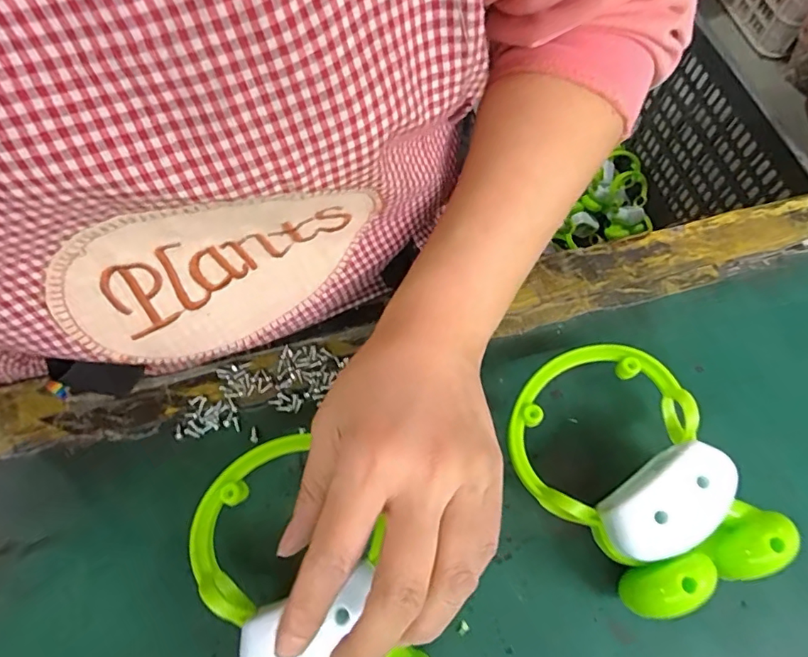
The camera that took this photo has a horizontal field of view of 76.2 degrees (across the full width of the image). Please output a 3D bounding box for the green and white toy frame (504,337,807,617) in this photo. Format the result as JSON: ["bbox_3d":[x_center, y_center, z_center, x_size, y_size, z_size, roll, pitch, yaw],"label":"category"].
[{"bbox_3d":[0.111,0.071,0.264,0.094,0.051,0.125,-22,69,-9],"label":"green and white toy frame"}]

